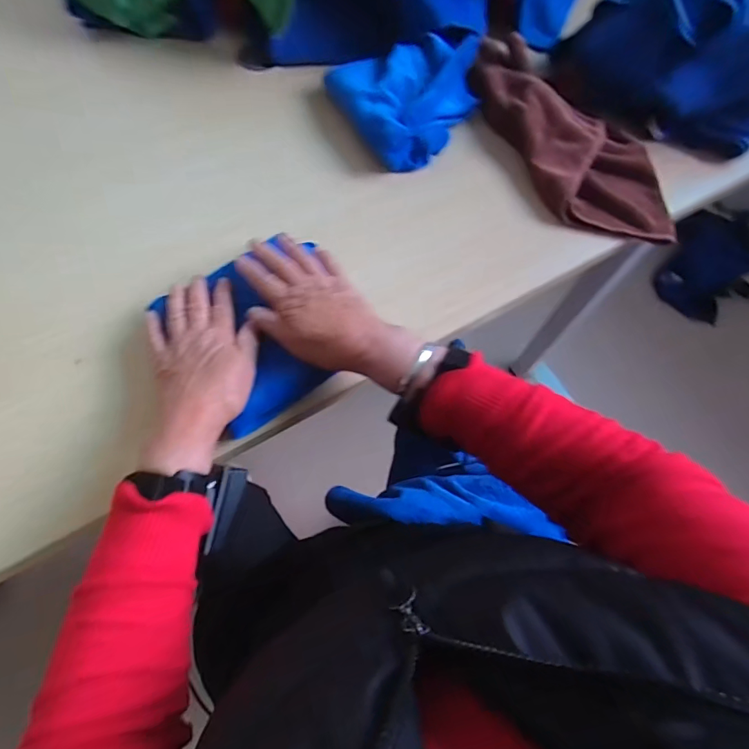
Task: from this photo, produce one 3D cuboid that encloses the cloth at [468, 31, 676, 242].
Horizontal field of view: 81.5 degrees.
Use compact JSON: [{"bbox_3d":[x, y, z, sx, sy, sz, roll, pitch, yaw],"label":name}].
[{"bbox_3d":[0.240,-0.324,0.564,0.152,0.050,0.393,-21,68,-10],"label":"cloth"}]

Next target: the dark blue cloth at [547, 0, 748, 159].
[{"bbox_3d":[0.400,-0.416,0.561,0.170,0.138,0.280,-39,73,-17],"label":"dark blue cloth"}]

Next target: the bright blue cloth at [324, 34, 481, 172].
[{"bbox_3d":[0.052,-0.363,0.560,0.189,0.052,0.182,-21,69,-11],"label":"bright blue cloth"}]

